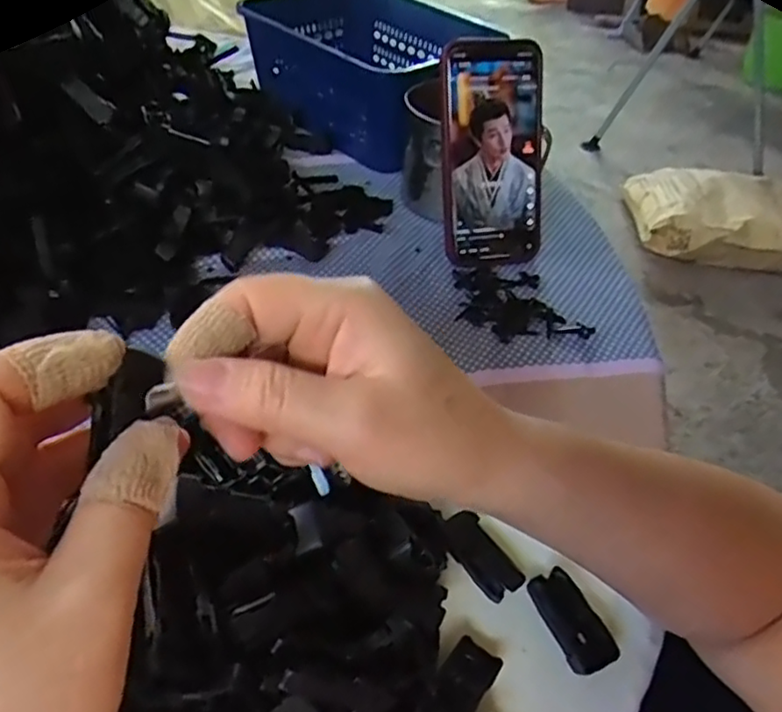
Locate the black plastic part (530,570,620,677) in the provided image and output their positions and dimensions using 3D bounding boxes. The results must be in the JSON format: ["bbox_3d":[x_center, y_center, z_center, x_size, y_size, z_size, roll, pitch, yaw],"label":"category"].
[{"bbox_3d":[0.084,0.121,0.305,0.022,0.010,0.045,-15,48,-19],"label":"black plastic part"}]

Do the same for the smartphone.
[{"bbox_3d":[0.077,-0.148,0.490,0.073,0.156,0.015,-7,17,-12],"label":"smartphone"}]

